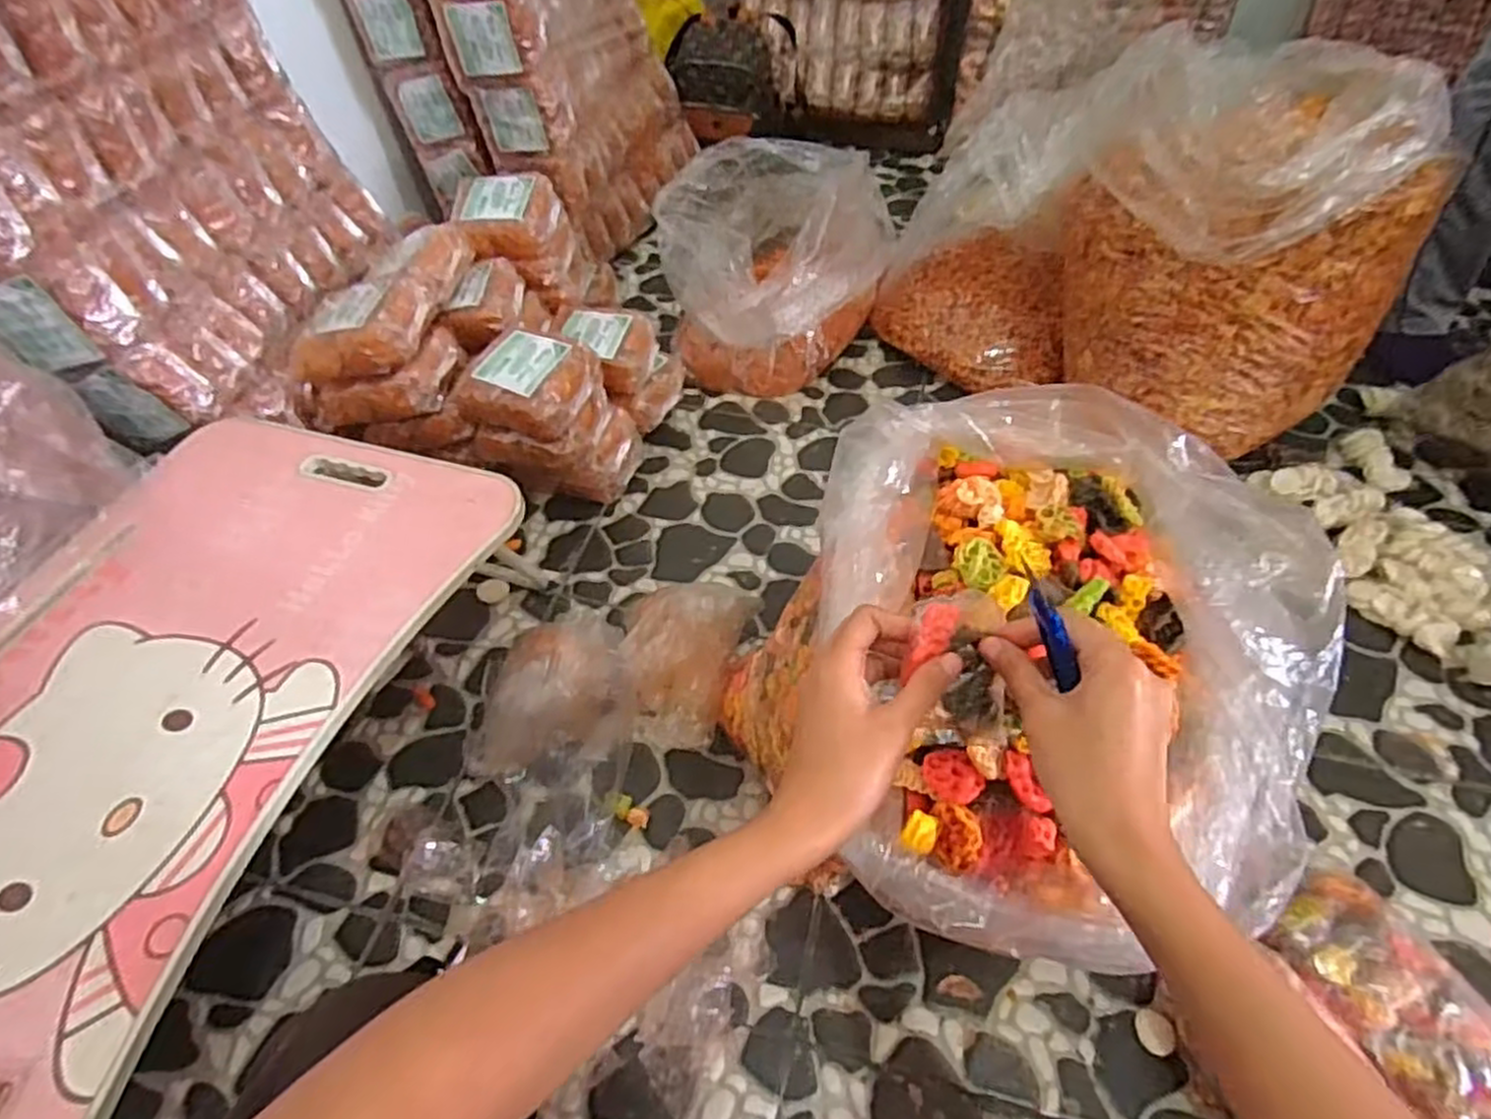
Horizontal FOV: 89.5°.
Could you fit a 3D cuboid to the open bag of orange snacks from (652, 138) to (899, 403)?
[{"bbox_3d":[0.046,-0.485,1.220,0.322,0.271,0.357,25,55,20],"label":"open bag of orange snacks"}]

